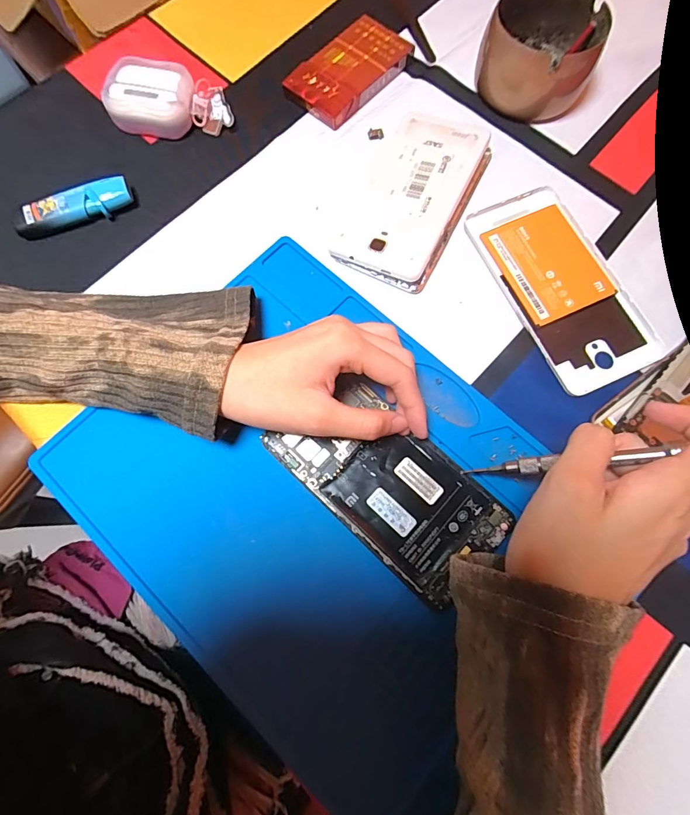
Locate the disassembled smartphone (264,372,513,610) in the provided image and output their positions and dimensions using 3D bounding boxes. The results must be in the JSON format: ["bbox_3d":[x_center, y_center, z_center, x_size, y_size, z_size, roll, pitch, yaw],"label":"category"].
[{"bbox_3d":[0.027,0.047,0.250,0.136,0.006,0.072,43,79,11],"label":"disassembled smartphone"}]

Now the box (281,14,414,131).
[{"bbox_3d":[0.004,-0.276,0.339,0.054,0.016,0.101,40,79,10],"label":"box"}]

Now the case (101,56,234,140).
[{"bbox_3d":[-0.136,-0.241,0.323,0.090,0.029,0.047,6,75,2],"label":"case"}]

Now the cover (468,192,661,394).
[{"bbox_3d":[0.152,-0.085,0.290,0.076,0.005,0.150,-23,76,-6],"label":"cover"}]

